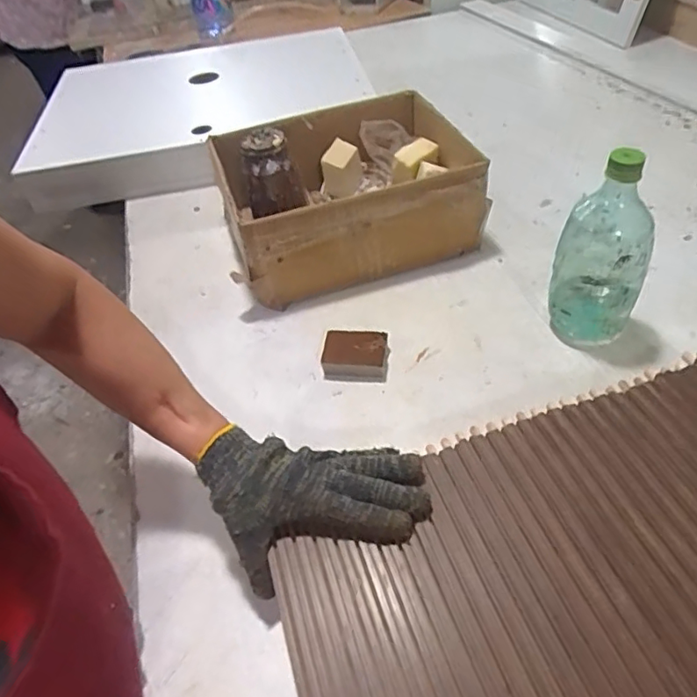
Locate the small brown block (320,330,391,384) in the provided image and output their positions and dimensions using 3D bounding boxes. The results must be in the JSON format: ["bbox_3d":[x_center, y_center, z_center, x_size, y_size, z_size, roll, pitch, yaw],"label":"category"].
[{"bbox_3d":[0.007,0.008,0.648,0.073,0.023,0.057,3,46,10],"label":"small brown block"}]

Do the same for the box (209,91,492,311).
[{"bbox_3d":[-0.007,-0.227,0.788,0.315,0.146,0.273,-17,46,-9],"label":"box"}]

